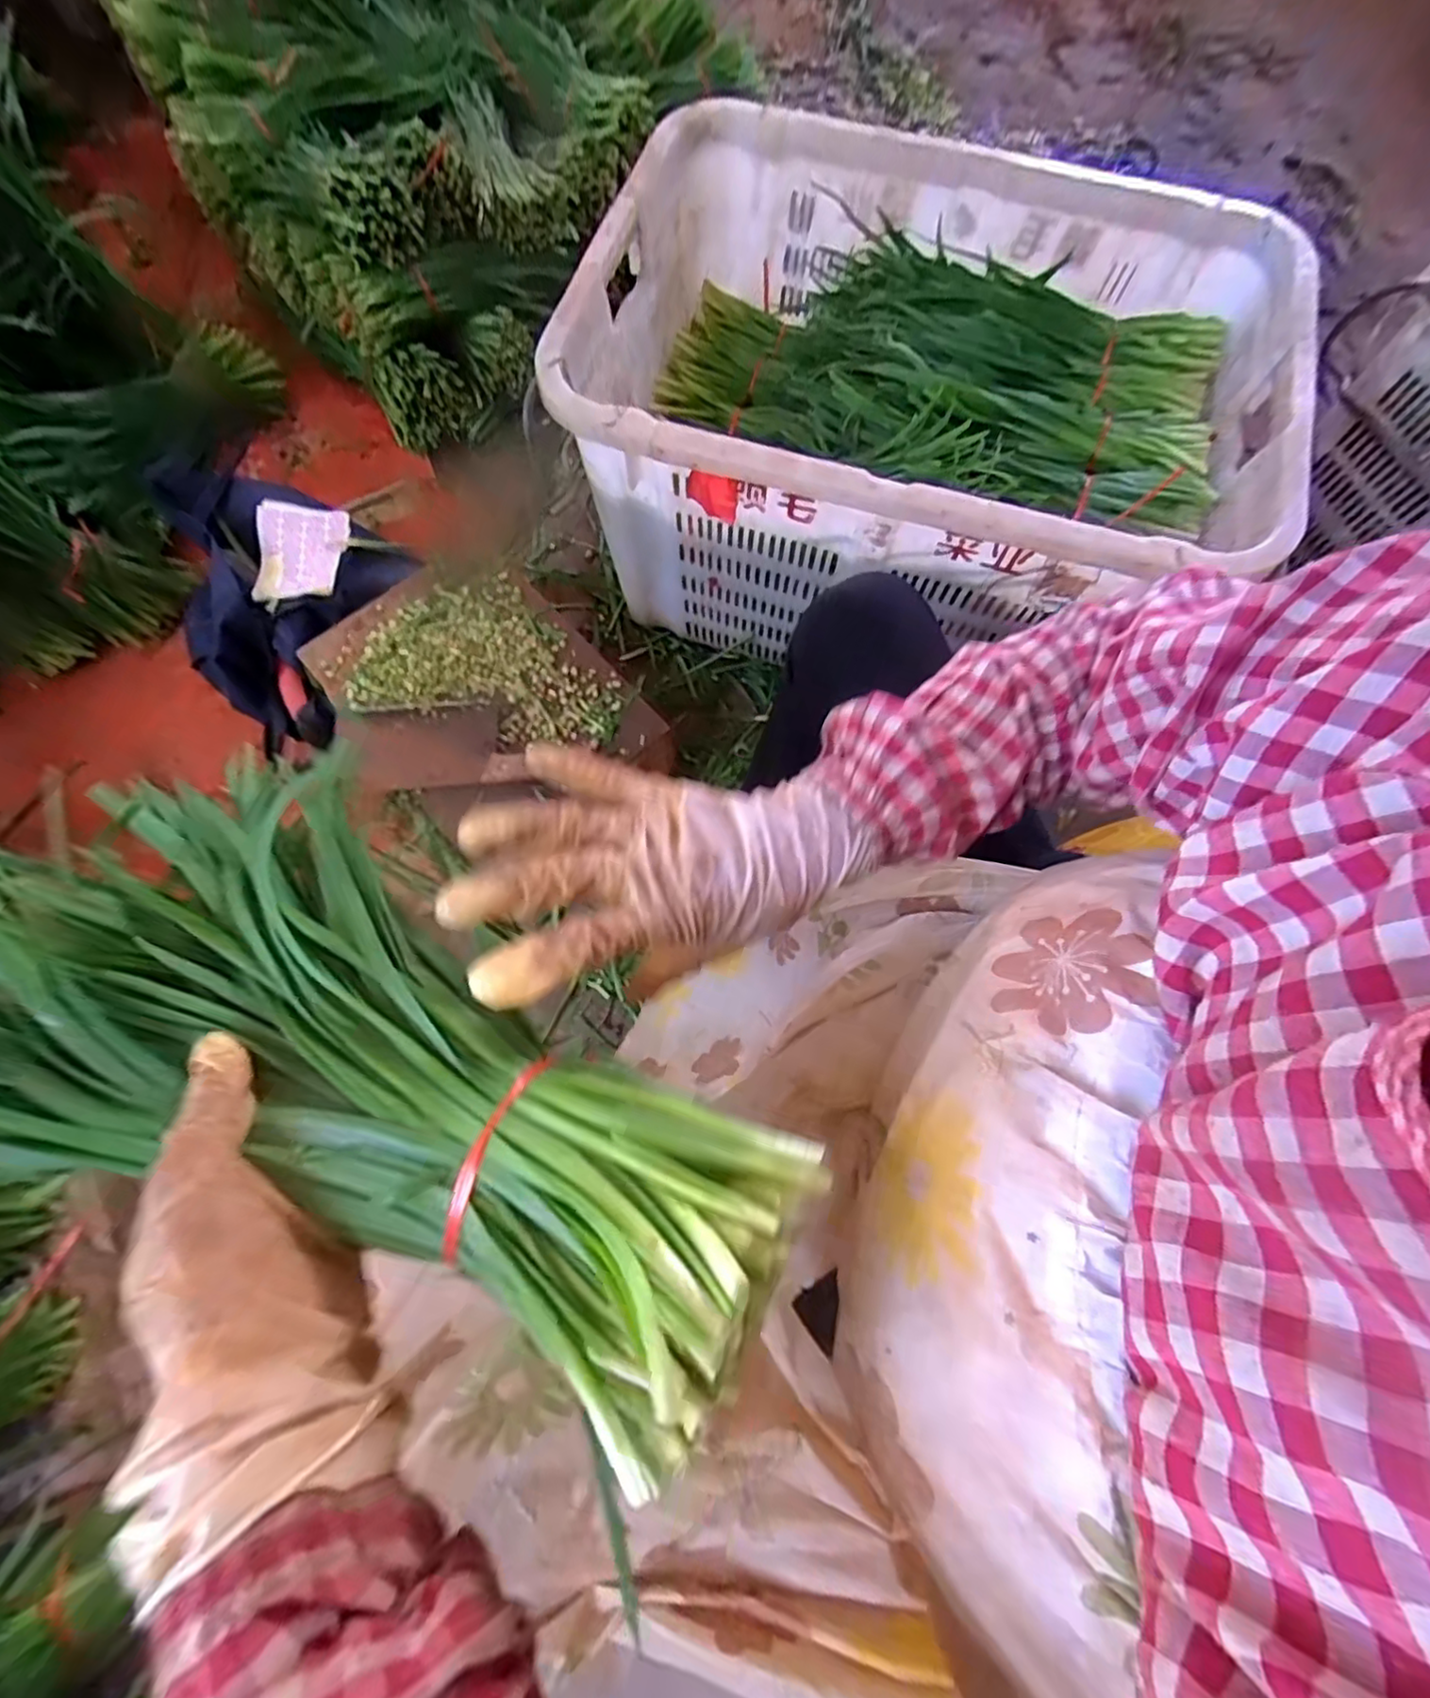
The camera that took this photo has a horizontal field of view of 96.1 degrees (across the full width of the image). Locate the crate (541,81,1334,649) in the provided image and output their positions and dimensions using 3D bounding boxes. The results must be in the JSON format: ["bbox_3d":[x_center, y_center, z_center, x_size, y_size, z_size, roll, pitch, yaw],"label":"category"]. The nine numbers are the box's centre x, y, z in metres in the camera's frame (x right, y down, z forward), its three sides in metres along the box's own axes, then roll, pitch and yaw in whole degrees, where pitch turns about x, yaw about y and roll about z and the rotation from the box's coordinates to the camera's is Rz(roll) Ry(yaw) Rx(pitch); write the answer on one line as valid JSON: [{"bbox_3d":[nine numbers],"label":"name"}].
[{"bbox_3d":[0.218,-0.463,0.735,0.669,0.304,0.450,15,75,5],"label":"crate"}]

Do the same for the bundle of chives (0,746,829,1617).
[{"bbox_3d":[-0.150,0.063,0.240,0.369,0.080,0.172,20,75,18],"label":"bundle of chives"}]

